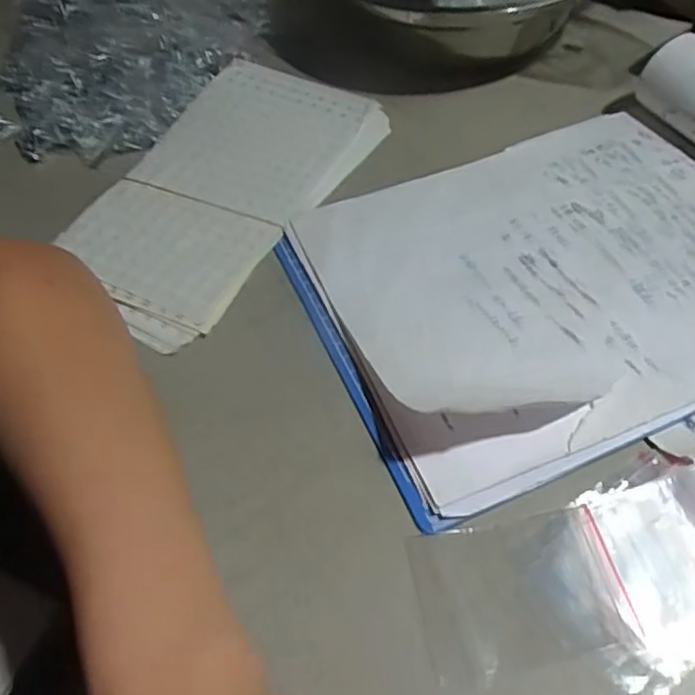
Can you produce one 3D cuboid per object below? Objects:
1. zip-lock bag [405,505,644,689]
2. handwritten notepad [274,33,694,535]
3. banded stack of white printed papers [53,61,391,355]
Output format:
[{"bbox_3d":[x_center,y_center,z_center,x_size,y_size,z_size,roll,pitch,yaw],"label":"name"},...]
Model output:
[{"bbox_3d":[0.074,0.106,0.289,0.084,0.004,0.061,-16,62,3],"label":"zip-lock bag"},{"bbox_3d":[0.141,-0.057,0.377,0.322,0.039,0.245,-21,55,-10],"label":"handwritten notepad"},{"bbox_3d":[-0.089,-0.116,0.461,0.148,0.010,0.263,23,60,21],"label":"banded stack of white printed papers"}]

